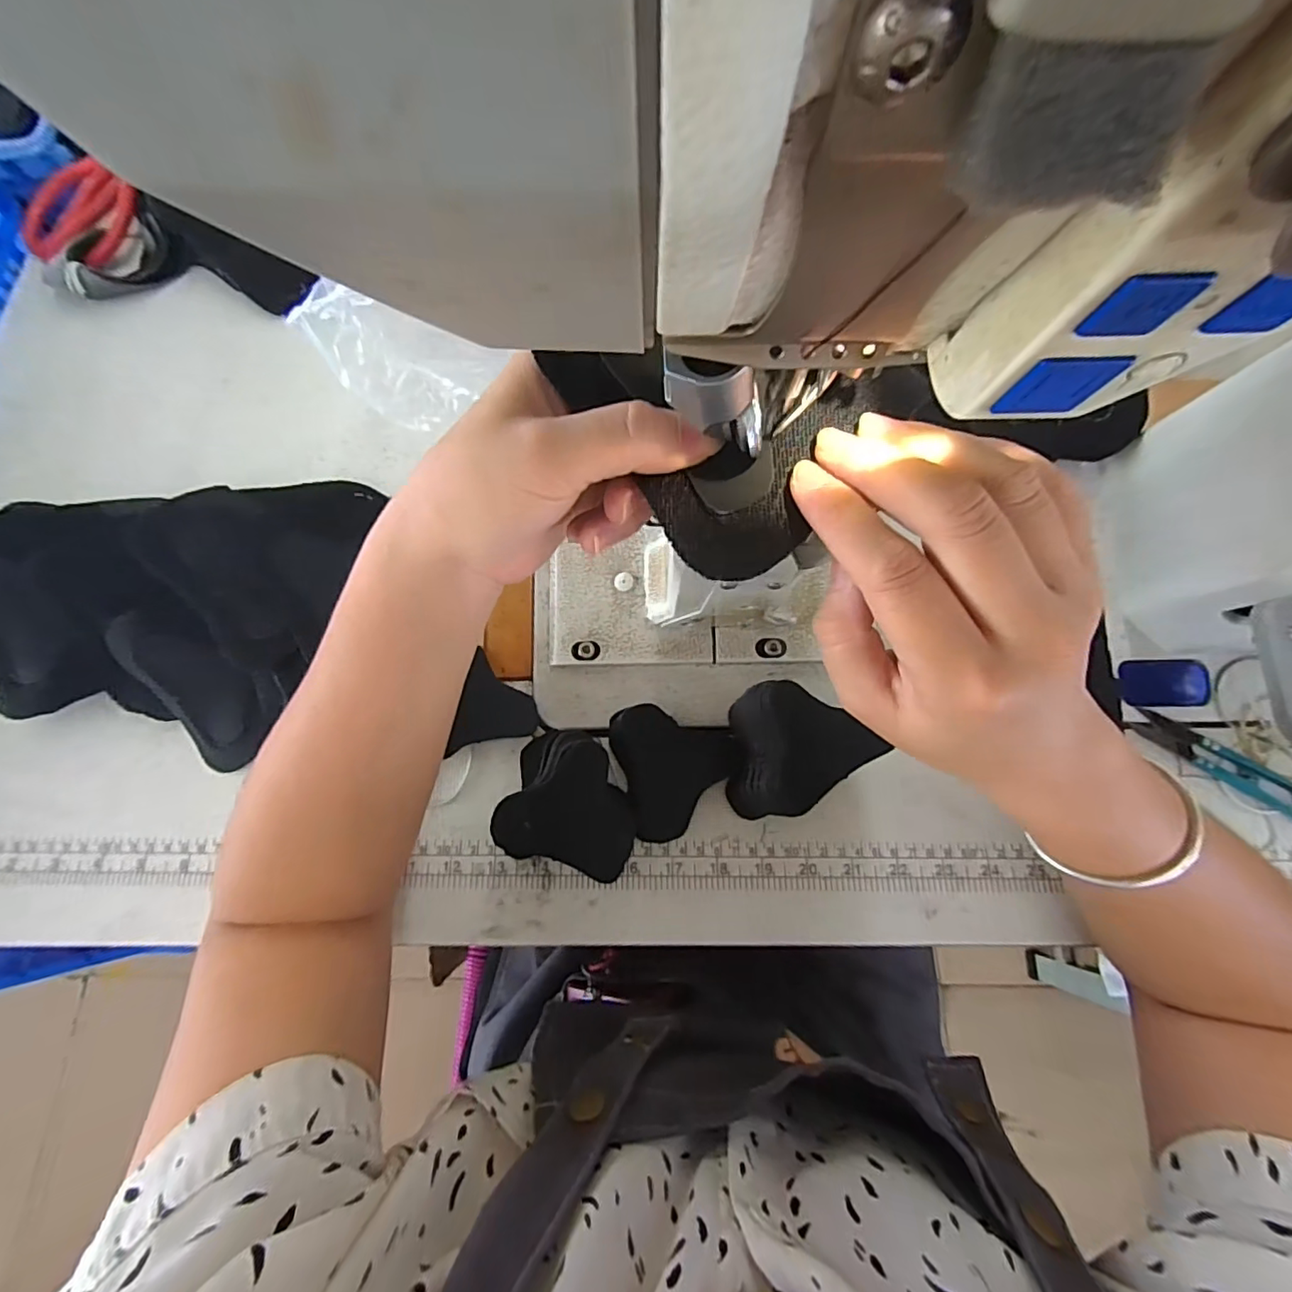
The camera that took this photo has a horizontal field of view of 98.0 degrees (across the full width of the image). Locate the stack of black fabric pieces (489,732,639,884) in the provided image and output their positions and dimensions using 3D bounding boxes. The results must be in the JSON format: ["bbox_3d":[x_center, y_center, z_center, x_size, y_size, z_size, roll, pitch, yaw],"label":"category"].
[{"bbox_3d":[-0.041,0.086,0.316,0.075,0.041,0.069,13,73,5],"label":"stack of black fabric pieces"}]

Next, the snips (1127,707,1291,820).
[{"bbox_3d":[0.336,0.070,0.324,0.105,0.009,0.019,30,75,10],"label":"snips"}]

